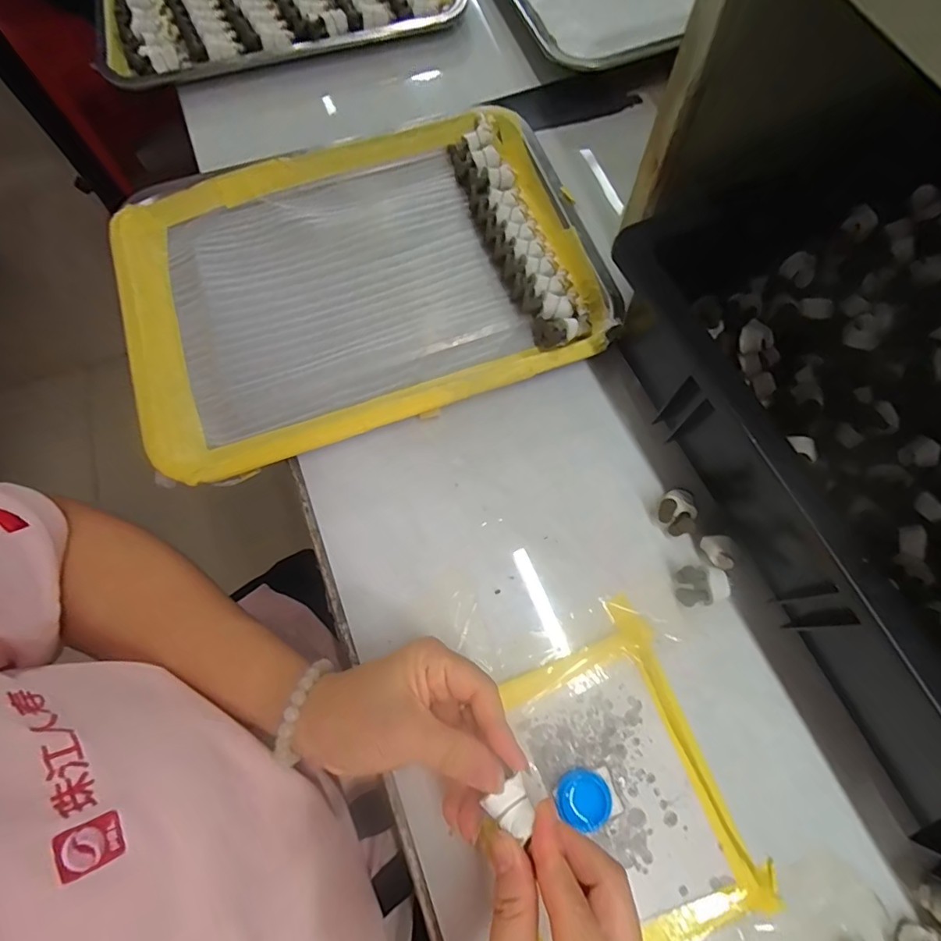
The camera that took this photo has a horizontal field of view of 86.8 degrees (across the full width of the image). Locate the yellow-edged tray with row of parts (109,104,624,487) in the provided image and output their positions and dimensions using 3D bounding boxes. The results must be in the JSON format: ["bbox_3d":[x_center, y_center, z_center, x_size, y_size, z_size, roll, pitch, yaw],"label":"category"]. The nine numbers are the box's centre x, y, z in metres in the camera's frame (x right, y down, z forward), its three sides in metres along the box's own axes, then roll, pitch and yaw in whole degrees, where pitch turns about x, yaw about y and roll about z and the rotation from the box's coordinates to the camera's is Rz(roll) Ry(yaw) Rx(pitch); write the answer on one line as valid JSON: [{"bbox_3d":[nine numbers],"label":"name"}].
[{"bbox_3d":[-0.091,-0.155,0.385,0.350,0.030,0.262,-18,72,-5],"label":"yellow-edged tray with row of parts"}]

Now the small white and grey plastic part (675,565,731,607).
[{"bbox_3d":[0.143,0.072,0.309,0.026,0.019,0.023,-9,72,-2],"label":"small white and grey plastic part"}]

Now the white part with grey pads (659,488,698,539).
[{"bbox_3d":[0.136,0.027,0.323,0.028,0.022,0.027,0,72,1],"label":"white part with grey pads"}]

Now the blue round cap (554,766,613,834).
[{"bbox_3d":[0.063,0.182,0.274,0.028,0.012,0.030,0,72,1],"label":"blue round cap"}]

